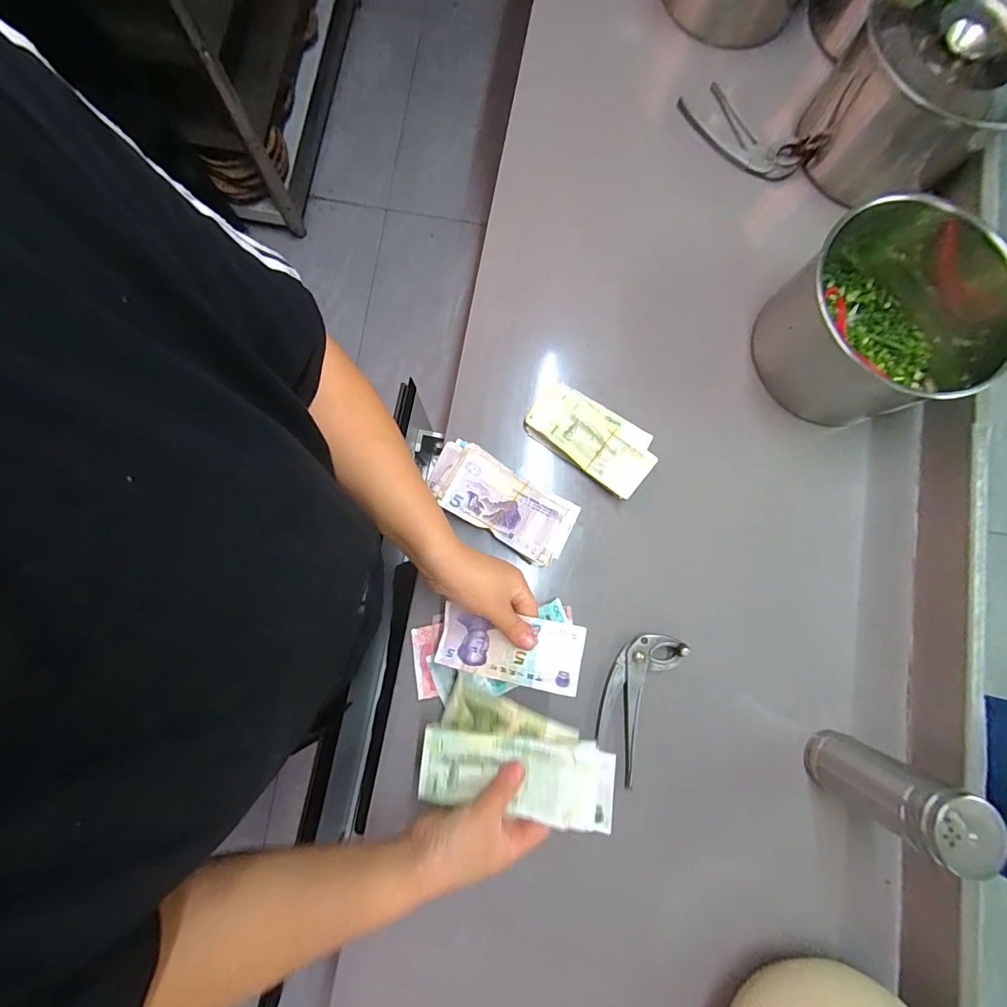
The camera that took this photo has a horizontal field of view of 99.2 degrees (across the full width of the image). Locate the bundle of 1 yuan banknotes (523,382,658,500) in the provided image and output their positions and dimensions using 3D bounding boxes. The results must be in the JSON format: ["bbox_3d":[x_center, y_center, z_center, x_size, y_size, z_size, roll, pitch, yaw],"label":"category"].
[{"bbox_3d":[0.103,-0.080,0.493,0.148,0.022,0.082,37,83,3],"label":"bundle of 1 yuan banknotes"}]

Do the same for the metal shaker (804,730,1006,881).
[{"bbox_3d":[0.349,0.262,0.387,0.057,0.138,0.058,0,83,-2],"label":"metal shaker"}]

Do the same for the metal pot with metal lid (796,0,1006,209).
[{"bbox_3d":[0.487,-0.486,0.524,0.199,0.146,0.174,43,83,3],"label":"metal pot with metal lid"}]

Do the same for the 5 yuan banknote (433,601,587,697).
[{"bbox_3d":[0.005,0.132,0.392,0.129,0.010,0.059,7,78,9],"label":"5 yuan banknote"}]

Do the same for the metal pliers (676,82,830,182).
[{"bbox_3d":[0.317,-0.483,0.563,0.186,0.029,0.075,38,83,3],"label":"metal pliers"}]

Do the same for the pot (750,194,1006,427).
[{"bbox_3d":[0.402,-0.196,0.469,0.173,0.152,0.194,-40,86,-7],"label":"pot"}]

